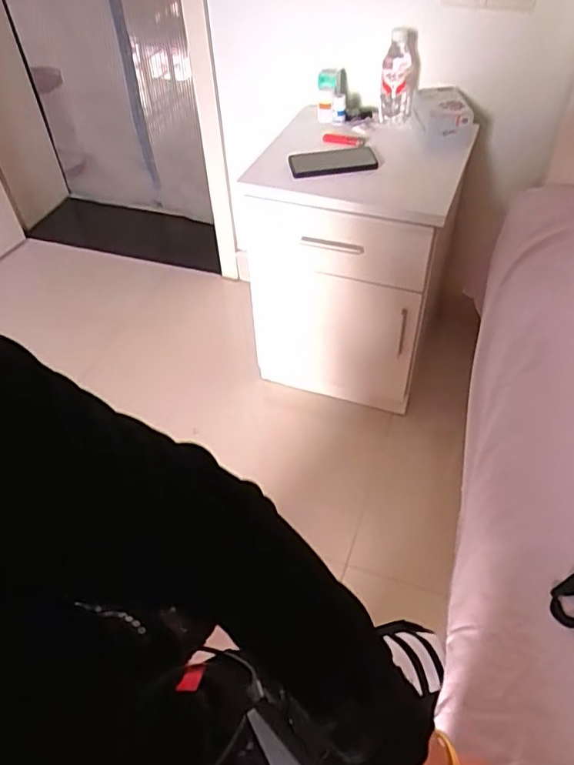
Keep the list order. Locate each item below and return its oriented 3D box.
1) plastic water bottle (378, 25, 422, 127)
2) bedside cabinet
[{"bbox_3d":[0.219,-0.595,1.102,0.064,0.155,0.075,11,49,14],"label":"plastic water bottle"},{"bbox_3d":[0.136,-0.255,1.245,0.407,0.539,0.328,10,48,12],"label":"bedside cabinet"}]

